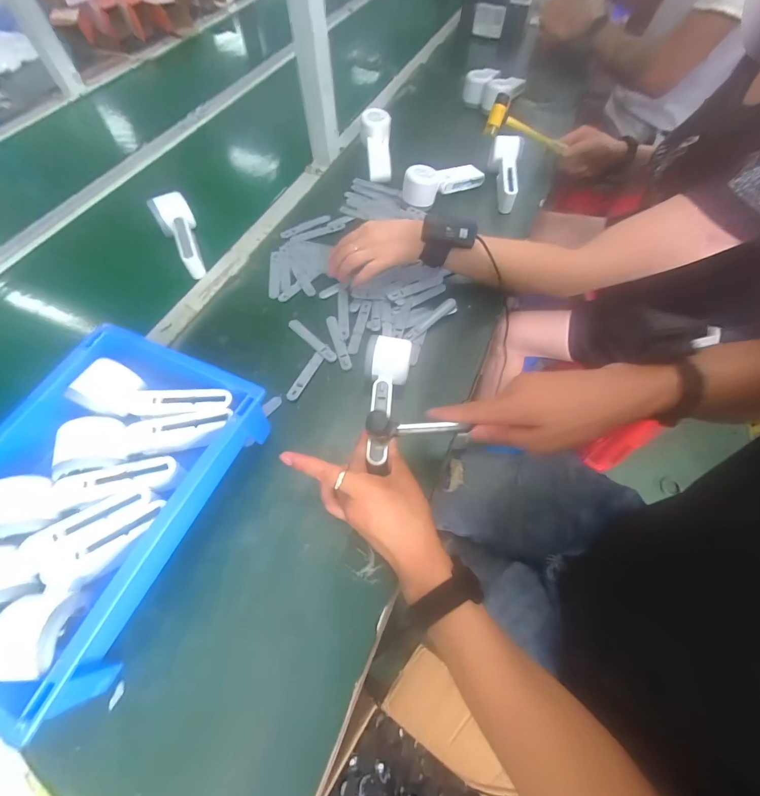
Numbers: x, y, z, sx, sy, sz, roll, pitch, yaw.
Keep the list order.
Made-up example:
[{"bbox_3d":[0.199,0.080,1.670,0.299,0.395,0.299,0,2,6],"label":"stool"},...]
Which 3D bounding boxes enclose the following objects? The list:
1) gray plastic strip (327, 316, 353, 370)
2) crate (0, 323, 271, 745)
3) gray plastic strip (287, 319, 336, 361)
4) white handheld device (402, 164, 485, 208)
[{"bbox_3d":[-0.057,-0.076,0.494,0.015,0.005,0.089,-17,63,-9],"label":"gray plastic strip"},{"bbox_3d":[-0.276,0.092,0.355,0.217,0.090,0.299,21,64,11],"label":"crate"},{"bbox_3d":[-0.095,-0.080,0.500,0.093,0.006,0.016,41,69,20],"label":"gray plastic strip"},{"bbox_3d":[0.114,-0.381,0.632,0.160,0.056,0.046,-32,66,-16],"label":"white handheld device"}]

